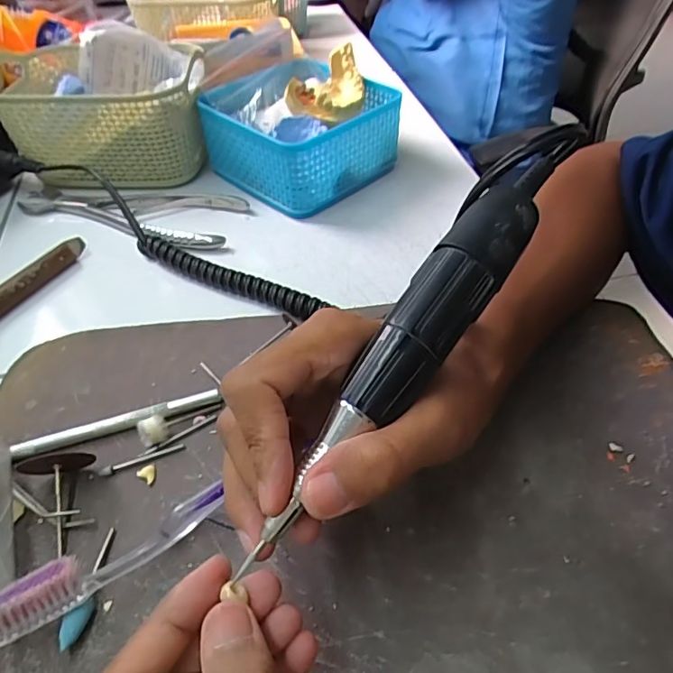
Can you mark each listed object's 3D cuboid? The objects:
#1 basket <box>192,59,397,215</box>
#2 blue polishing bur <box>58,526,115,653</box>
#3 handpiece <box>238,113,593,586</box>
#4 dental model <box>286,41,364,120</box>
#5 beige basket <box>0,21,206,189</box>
[{"bbox_3d":[-0.032,-0.178,0.460,0.135,0.067,0.131,34,57,30],"label":"basket"},{"bbox_3d":[-0.104,0.105,0.225,0.008,0.011,0.050,1,47,3],"label":"blue polishing bur"},{"bbox_3d":[0.038,-0.016,0.194,0.025,0.022,0.159,30,77,27],"label":"handpiece"},{"bbox_3d":[-0.010,-0.210,0.454,0.064,0.035,0.067,-1,73,-4],"label":"dental model"},{"bbox_3d":[-0.199,-0.196,0.464,0.170,0.089,0.119,0,46,2],"label":"beige basket"}]

